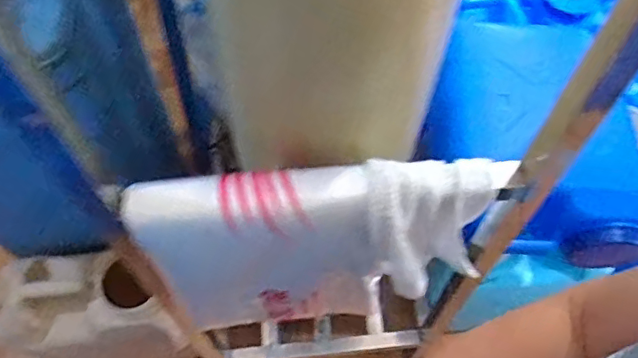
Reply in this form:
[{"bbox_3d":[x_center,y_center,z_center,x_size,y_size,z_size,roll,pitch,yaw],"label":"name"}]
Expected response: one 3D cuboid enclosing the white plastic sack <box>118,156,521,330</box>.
[{"bbox_3d":[0.003,0.084,0.635,0.369,0.242,0.093,-5,61,-2],"label":"white plastic sack"}]

